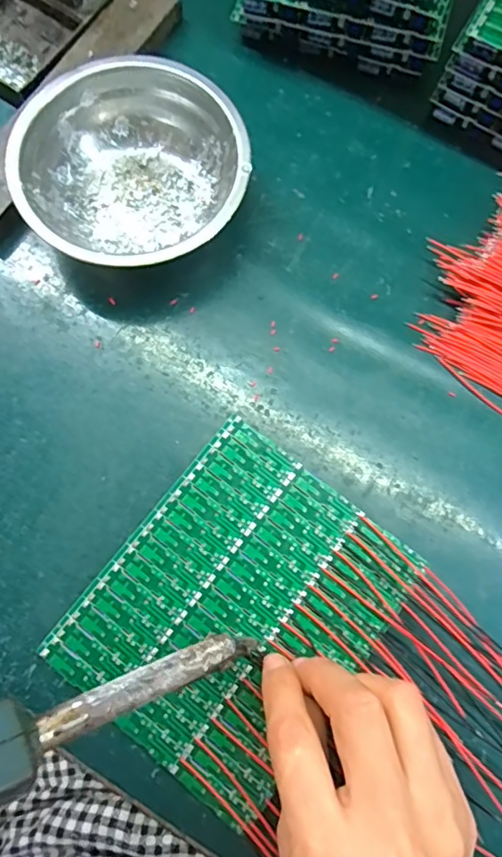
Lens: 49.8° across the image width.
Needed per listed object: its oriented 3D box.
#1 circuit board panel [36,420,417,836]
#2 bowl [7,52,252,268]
[{"bbox_3d":[-0.006,0.087,0.264,0.123,0.008,0.148,37,81,8],"label":"circuit board panel"},{"bbox_3d":[-0.066,-0.146,0.311,0.123,0.041,0.121,0,77,0],"label":"bowl"}]

